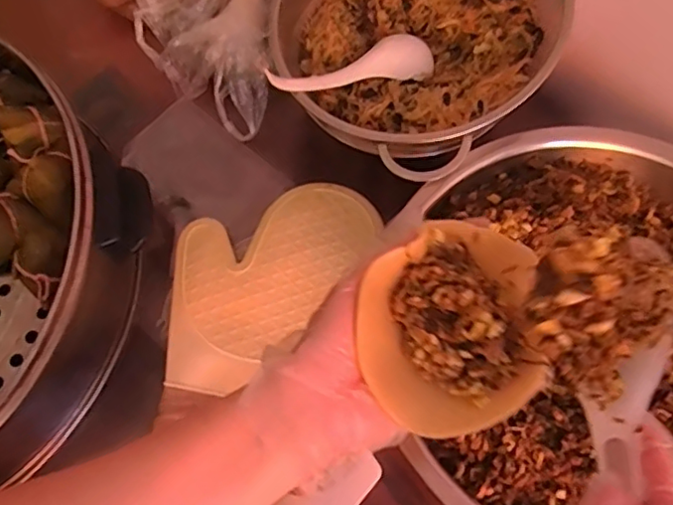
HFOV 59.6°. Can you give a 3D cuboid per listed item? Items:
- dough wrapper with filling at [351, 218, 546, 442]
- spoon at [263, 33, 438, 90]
[{"bbox_3d":[0.066,0.039,0.338,0.104,0.032,0.121,1,68,2],"label":"dough wrapper with filling"},{"bbox_3d":[0.017,-0.162,0.517,0.180,0.030,0.040,-24,68,-28],"label":"spoon"}]

